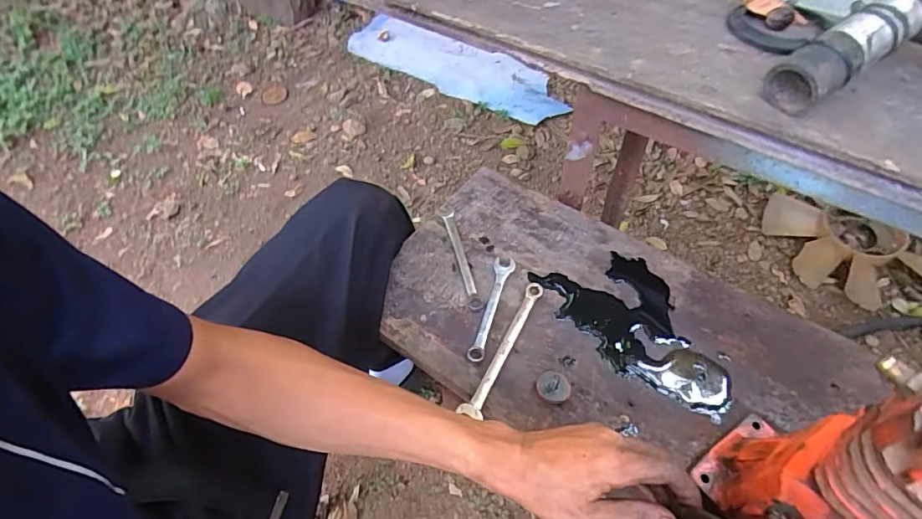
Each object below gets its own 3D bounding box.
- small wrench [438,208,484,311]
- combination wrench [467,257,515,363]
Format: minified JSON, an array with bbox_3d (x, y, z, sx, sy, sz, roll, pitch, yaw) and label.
[{"bbox_3d":[-0.001,-0.004,0.586,0.017,0.012,0.153,-12,55,-8],"label":"small wrench"},{"bbox_3d":[0.036,0.053,0.544,0.024,0.007,0.140,13,56,11],"label":"combination wrench"}]

